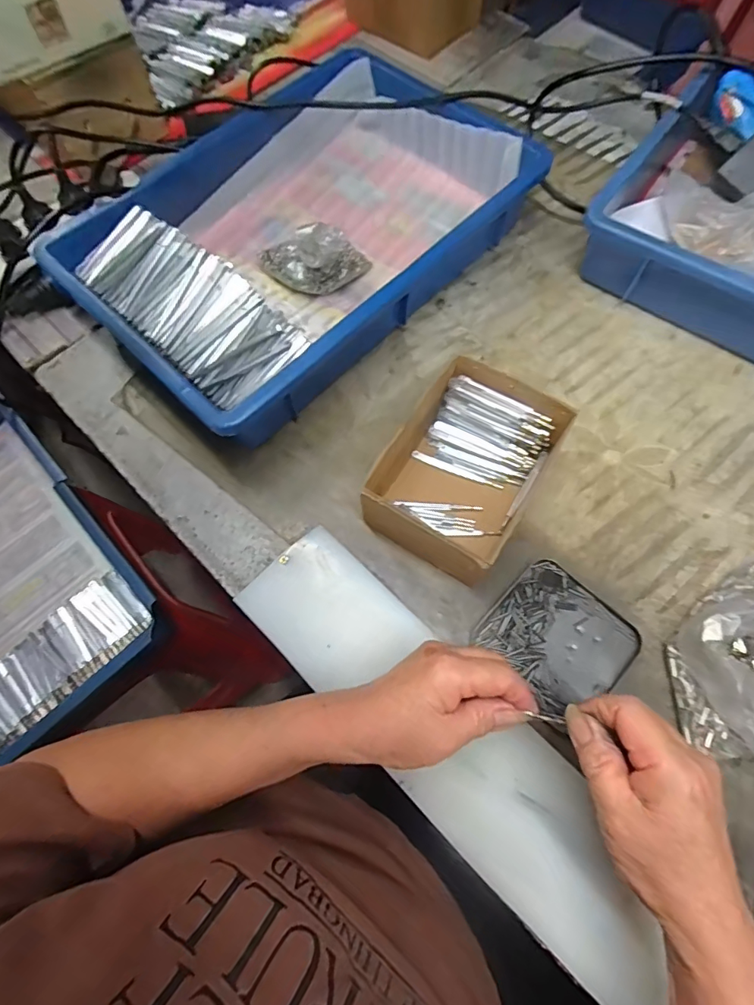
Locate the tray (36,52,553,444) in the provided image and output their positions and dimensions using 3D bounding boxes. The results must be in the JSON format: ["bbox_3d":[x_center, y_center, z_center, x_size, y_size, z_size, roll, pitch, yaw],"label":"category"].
[{"bbox_3d":[-0.072,-0.265,0.474,0.265,0.090,0.405,42,77,16],"label":"tray"}]

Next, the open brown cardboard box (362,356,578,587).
[{"bbox_3d":[0.072,-0.027,0.391,0.109,0.063,0.156,31,74,13],"label":"open brown cardboard box"}]

